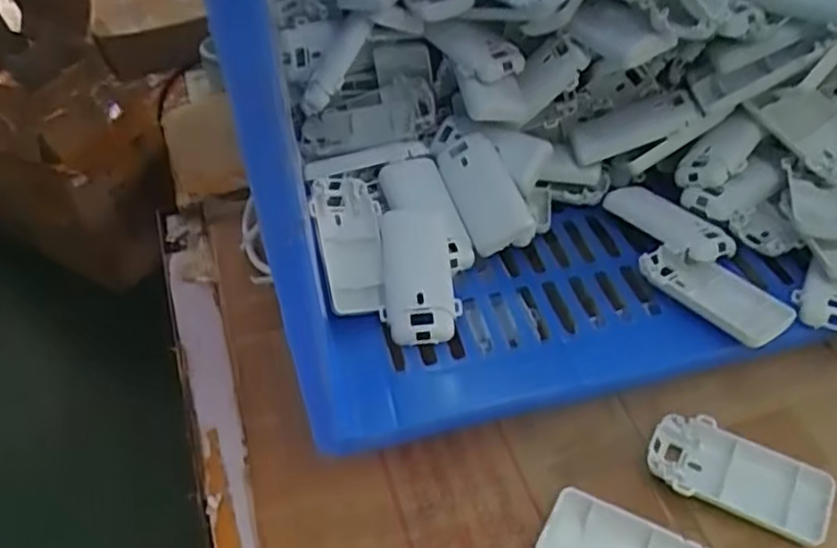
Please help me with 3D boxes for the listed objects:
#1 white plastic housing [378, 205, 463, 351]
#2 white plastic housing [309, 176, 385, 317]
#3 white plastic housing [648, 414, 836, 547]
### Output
[{"bbox_3d":[-0.001,0.001,0.481,0.047,0.015,0.098,-7,63,1],"label":"white plastic housing"},{"bbox_3d":[-0.046,-0.021,0.481,0.040,0.033,0.096,-9,77,-1],"label":"white plastic housing"},{"bbox_3d":[0.184,0.116,0.408,0.096,0.017,0.048,16,48,23],"label":"white plastic housing"}]

